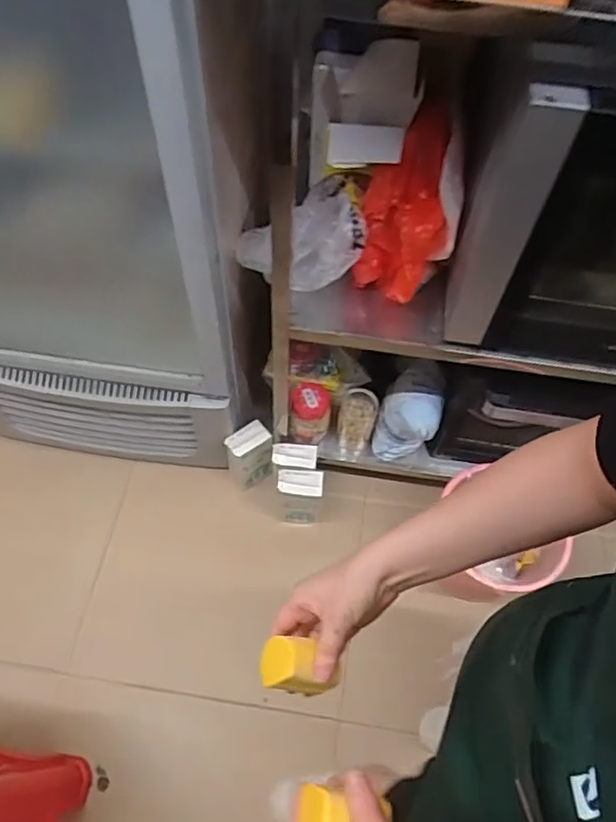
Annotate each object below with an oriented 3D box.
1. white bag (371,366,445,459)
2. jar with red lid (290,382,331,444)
[{"bbox_3d":[0.242,0.010,1.412,0.133,0.192,0.157,18,60,9],"label":"white bag"},{"bbox_3d":[0.004,0.007,1.406,0.093,0.129,0.085,7,59,3],"label":"jar with red lid"}]

